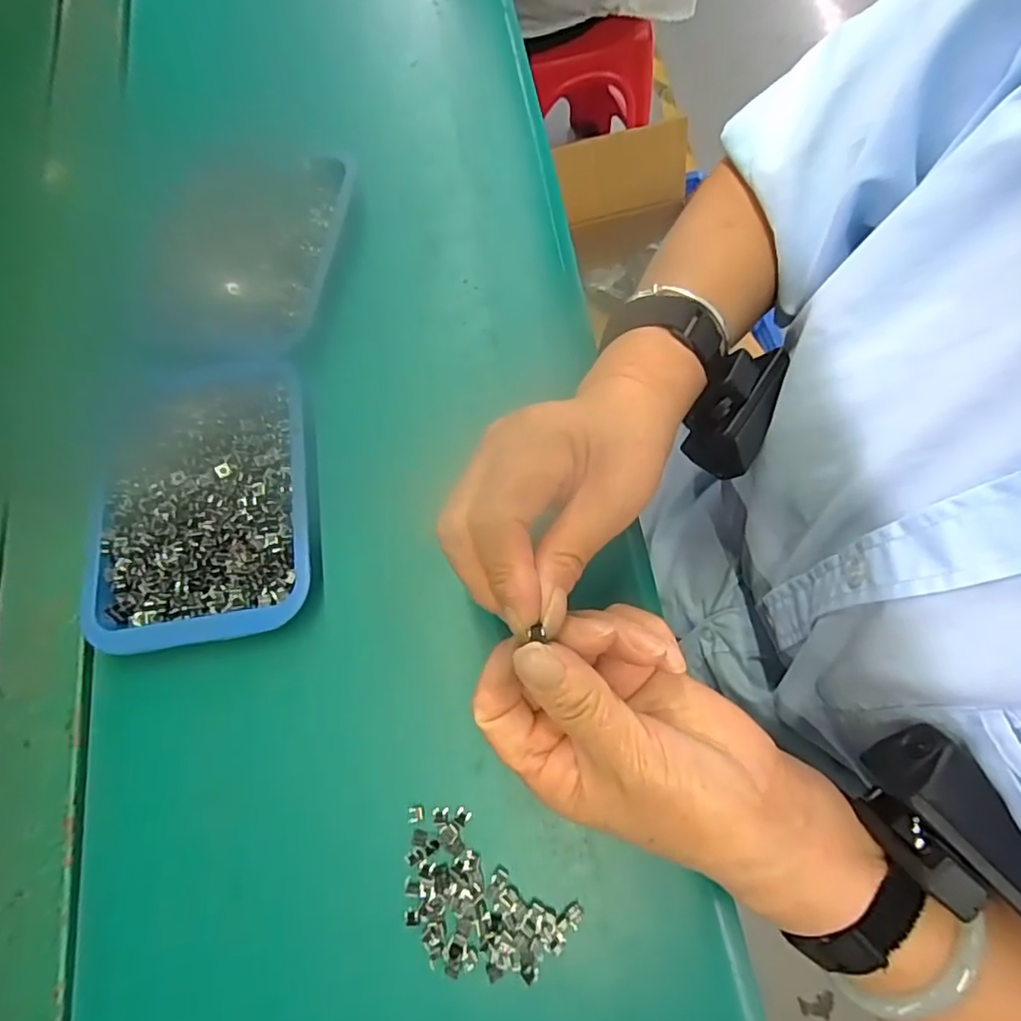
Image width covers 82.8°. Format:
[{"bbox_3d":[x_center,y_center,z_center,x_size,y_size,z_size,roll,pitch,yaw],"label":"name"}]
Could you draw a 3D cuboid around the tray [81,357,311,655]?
[{"bbox_3d":[-0.168,-0.006,0.313,0.115,0.034,0.151,-9,72,-1],"label":"tray"}]

